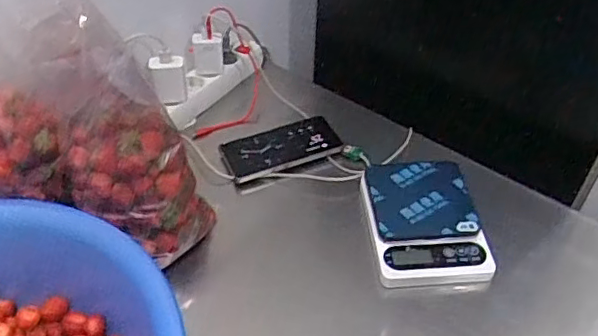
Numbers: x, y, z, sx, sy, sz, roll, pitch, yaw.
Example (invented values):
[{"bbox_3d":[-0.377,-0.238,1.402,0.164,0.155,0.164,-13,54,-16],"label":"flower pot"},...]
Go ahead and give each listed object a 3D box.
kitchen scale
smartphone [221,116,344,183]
[{"bbox_3d":[0.153,0.064,0.743,0.139,0.039,0.182,-3,45,-4],"label":"kitchen scale"},{"bbox_3d":[-0.023,-0.030,0.845,0.163,0.011,0.079,-17,57,-15],"label":"smartphone"}]

